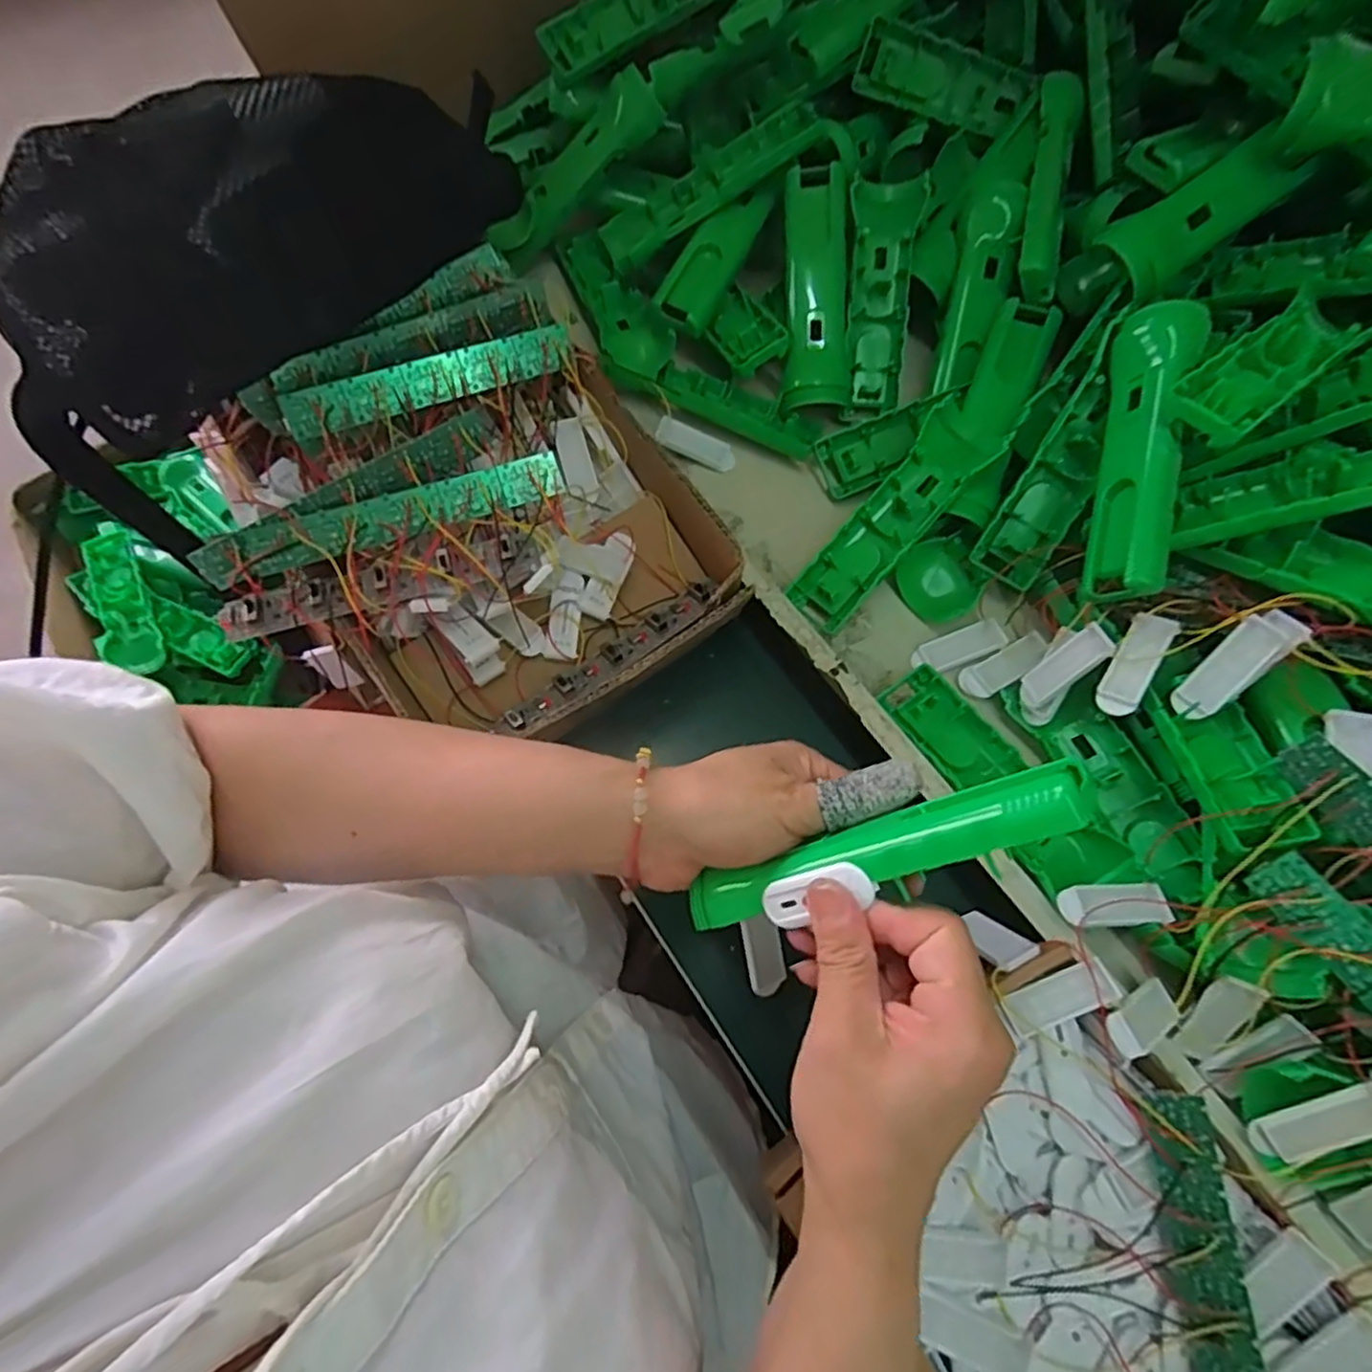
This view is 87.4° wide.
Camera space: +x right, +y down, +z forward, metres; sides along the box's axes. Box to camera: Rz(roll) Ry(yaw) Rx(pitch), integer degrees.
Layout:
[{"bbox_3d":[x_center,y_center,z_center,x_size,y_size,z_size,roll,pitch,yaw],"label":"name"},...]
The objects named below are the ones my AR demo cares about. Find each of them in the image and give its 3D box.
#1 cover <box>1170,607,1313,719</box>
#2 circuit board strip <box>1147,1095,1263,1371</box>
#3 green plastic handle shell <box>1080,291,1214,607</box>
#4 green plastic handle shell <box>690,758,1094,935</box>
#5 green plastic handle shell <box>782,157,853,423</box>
[{"bbox_3d":[0.285,-0.011,0.372,0.070,0.012,0.025,-46,74,14],"label":"cover"},{"bbox_3d":[0.232,0.255,0.319,0.025,0.006,0.135,-10,80,22],"label":"circuit board strip"},{"bbox_3d":[0.251,-0.127,0.392,0.035,0.035,0.163,9,89,4],"label":"green plastic handle shell"},{"bbox_3d":[0.068,0.064,0.270,0.158,0.017,0.023,-28,66,34],"label":"green plastic handle shell"},{"bbox_3d":[0.092,-0.275,0.500,0.045,0.024,0.159,0,94,0],"label":"green plastic handle shell"}]

